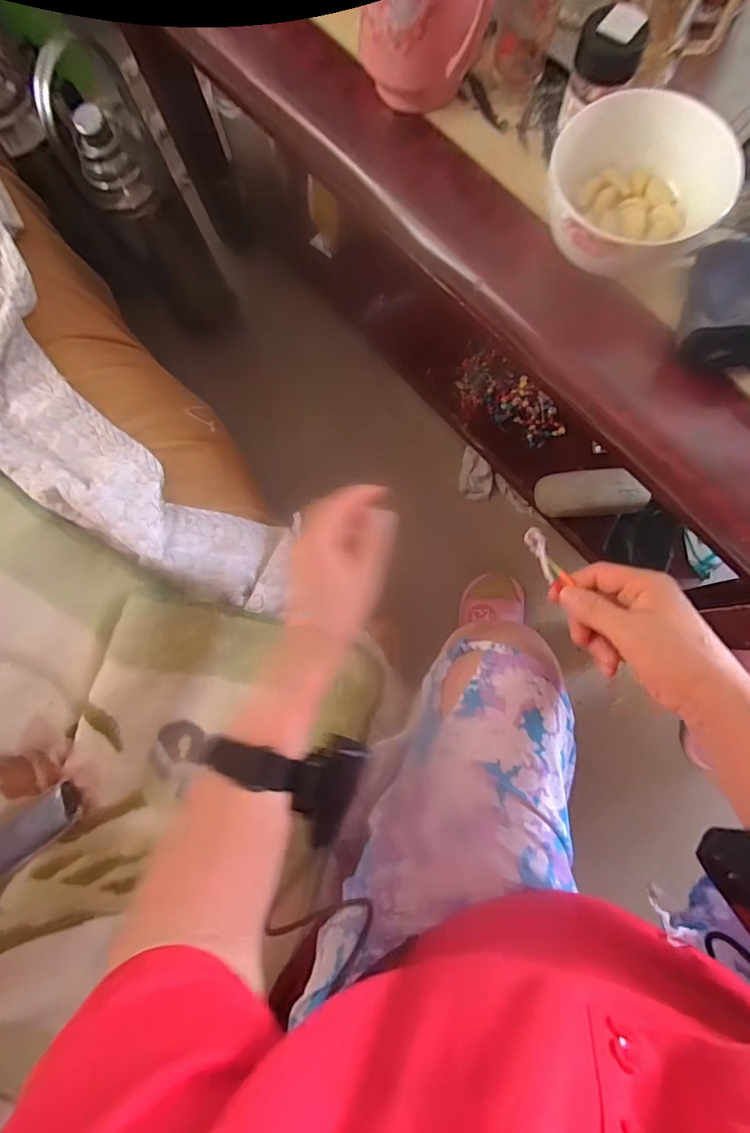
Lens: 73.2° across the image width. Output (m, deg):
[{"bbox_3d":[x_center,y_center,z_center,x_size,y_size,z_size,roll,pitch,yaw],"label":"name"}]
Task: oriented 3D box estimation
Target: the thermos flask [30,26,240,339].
[{"bbox_3d":[-0.335,-0.529,0.774,0.109,0.414,0.139,-23,80,1],"label":"thermos flask"}]

